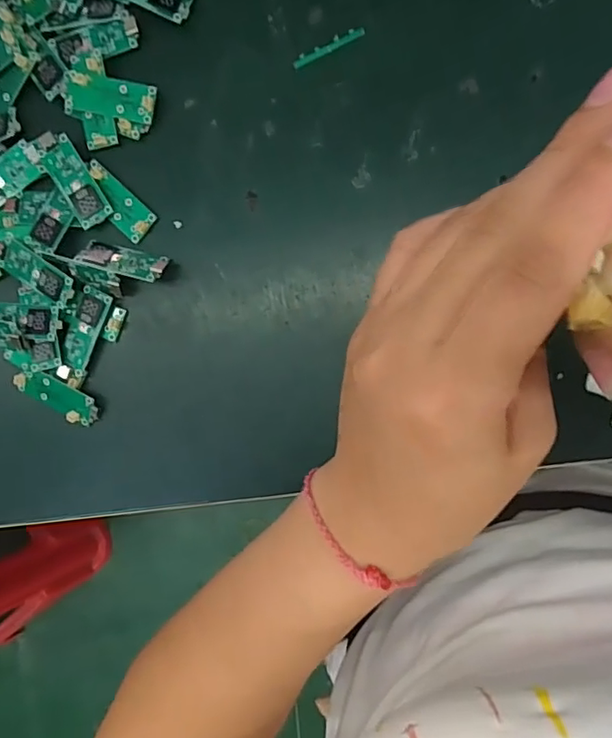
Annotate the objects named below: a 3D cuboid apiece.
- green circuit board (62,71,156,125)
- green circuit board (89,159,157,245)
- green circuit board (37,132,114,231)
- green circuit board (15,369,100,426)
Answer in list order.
[{"bbox_3d":[-0.102,-0.141,0.284,0.048,0.007,0.019,12,95,7],"label":"green circuit board"},{"bbox_3d":[-0.102,-0.089,0.289,0.045,0.004,0.019,44,99,3],"label":"green circuit board"},{"bbox_3d":[-0.123,-0.100,0.287,0.019,0.004,0.051,-31,96,-5],"label":"green circuit board"},{"bbox_3d":[-0.138,0.015,0.300,0.049,0.006,0.019,28,97,6],"label":"green circuit board"}]

